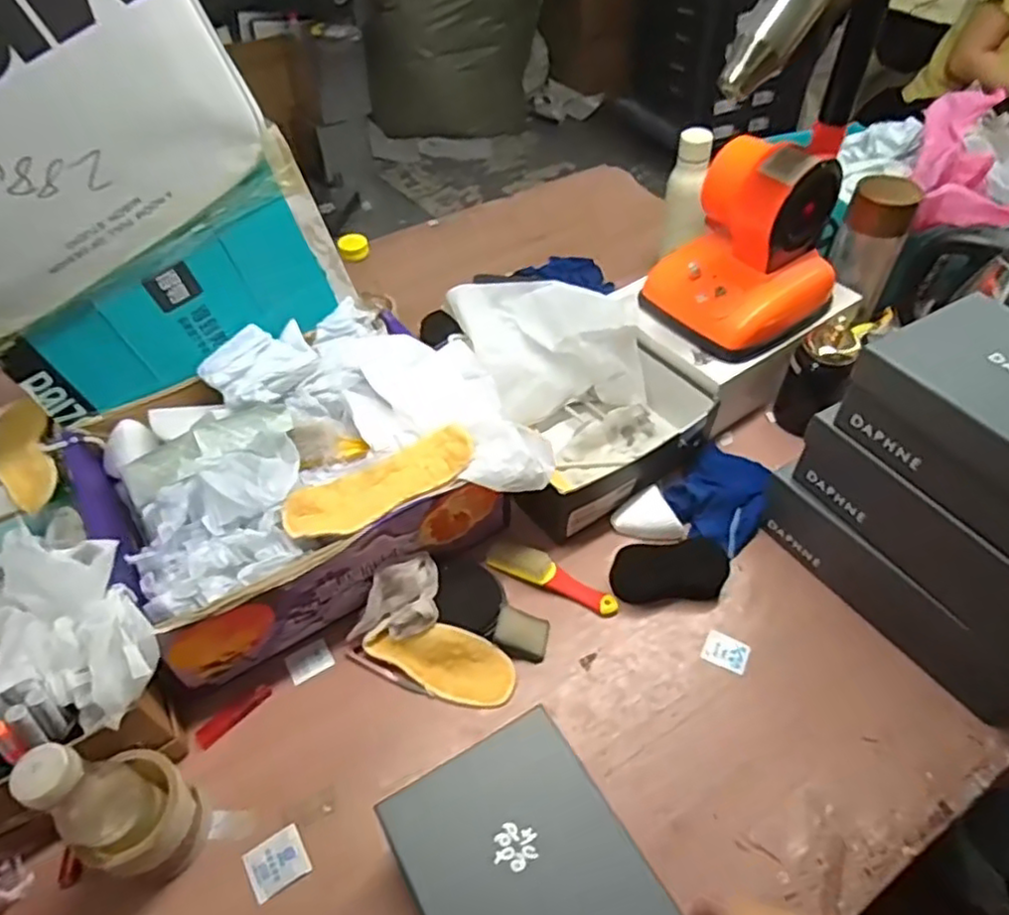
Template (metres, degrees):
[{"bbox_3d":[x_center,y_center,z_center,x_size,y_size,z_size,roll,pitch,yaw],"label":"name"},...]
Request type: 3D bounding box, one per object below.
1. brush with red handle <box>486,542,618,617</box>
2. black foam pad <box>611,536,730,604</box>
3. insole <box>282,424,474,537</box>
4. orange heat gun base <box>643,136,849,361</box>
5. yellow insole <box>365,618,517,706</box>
[{"bbox_3d":[0.055,0.135,0.778,0.154,0.021,0.037,19,52,17],"label":"brush with red handle"},{"bbox_3d":[0.188,0.129,0.780,0.128,0.008,0.067,-3,83,-1],"label":"black foam pad"},{"bbox_3d":[-0.123,0.027,0.695,0.198,0.020,0.066,-24,53,-19],"label":"insole"},{"bbox_3d":[0.306,-0.267,0.863,0.195,0.209,0.172,-34,56,-26],"label":"orange heat gun base"},{"bbox_3d":[-0.066,0.208,0.711,0.159,0.016,0.067,20,75,10],"label":"yellow insole"}]

